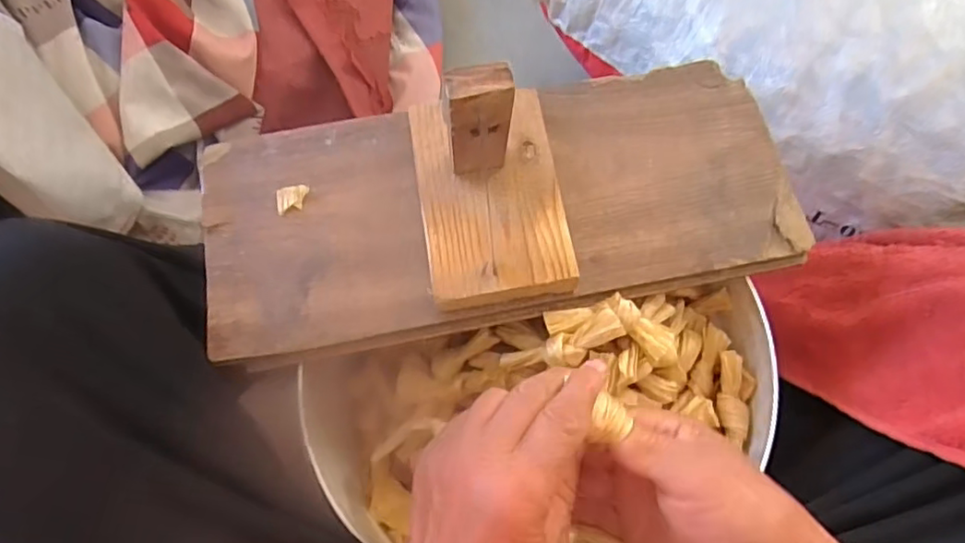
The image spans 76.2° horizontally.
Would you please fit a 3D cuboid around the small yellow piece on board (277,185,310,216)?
[{"bbox_3d":[-0.128,-0.049,0.415,0.021,0.004,0.020,-11,70,-3],"label":"small yellow piece on board"}]

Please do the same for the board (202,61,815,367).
[{"bbox_3d":[0.009,-0.066,0.359,0.377,0.127,0.156,-11,70,-3],"label":"board"}]

